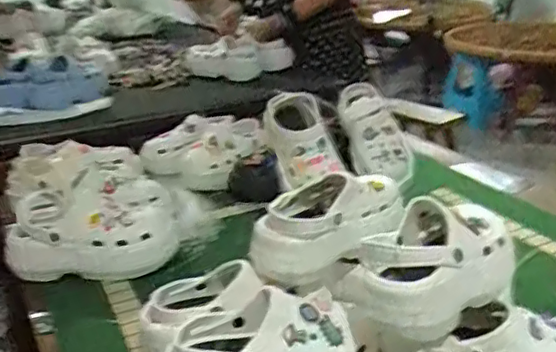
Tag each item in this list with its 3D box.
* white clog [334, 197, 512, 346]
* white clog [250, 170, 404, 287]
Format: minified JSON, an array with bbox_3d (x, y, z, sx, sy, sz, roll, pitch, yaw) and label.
[{"bbox_3d":[0.185,0.093,0.708,0.217,0.096,0.109,-21,30,-38],"label":"white clog"},{"bbox_3d":[0.066,0.064,0.826,0.090,0.116,0.215,19,30,39],"label":"white clog"}]

